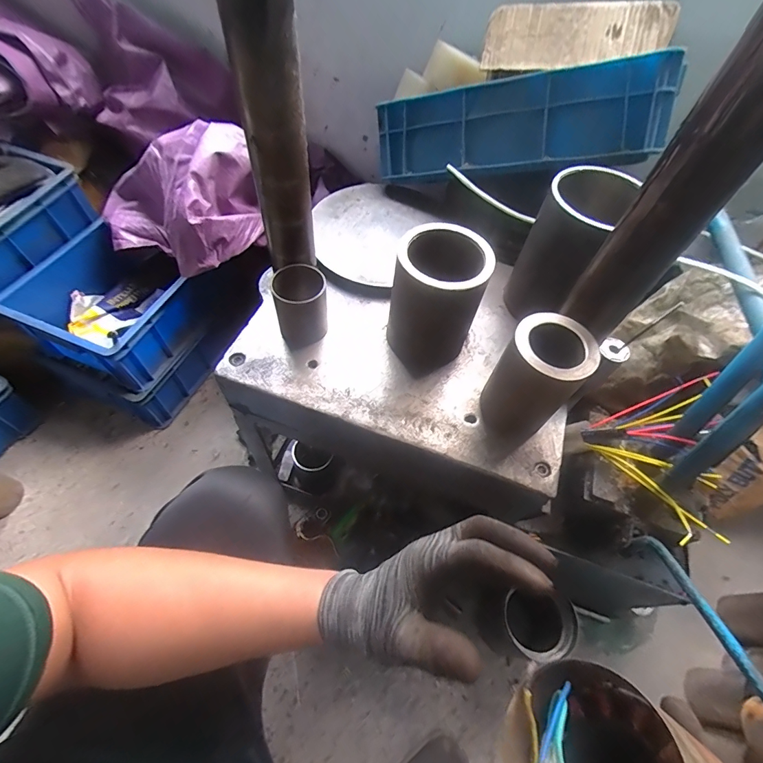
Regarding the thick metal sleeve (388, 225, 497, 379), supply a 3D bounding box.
[{"bbox_3d":[0.065,-0.096,0.505,0.106,0.157,0.118,19,58,7],"label":"thick metal sleeve"}]

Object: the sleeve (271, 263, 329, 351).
[{"bbox_3d":[-0.109,-0.105,0.543,0.064,0.094,0.068,-7,58,-9],"label":"sleeve"}]

